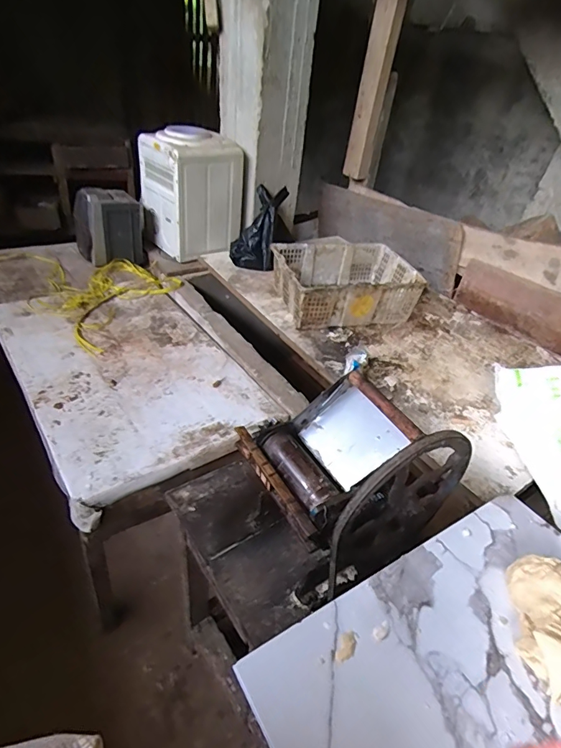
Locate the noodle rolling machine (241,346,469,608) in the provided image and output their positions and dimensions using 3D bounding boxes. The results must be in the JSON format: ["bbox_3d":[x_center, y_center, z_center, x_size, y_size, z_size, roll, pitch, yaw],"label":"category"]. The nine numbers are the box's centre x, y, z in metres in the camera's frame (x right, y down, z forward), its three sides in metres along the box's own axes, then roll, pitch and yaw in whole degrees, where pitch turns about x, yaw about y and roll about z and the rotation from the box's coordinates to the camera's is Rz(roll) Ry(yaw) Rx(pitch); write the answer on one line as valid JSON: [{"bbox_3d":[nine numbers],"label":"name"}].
[{"bbox_3d":[0.112,0.183,0.749,0.288,0.348,0.247,-15,43,-27],"label":"noodle rolling machine"}]

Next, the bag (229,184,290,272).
[{"bbox_3d":[-0.082,-0.583,1.718,0.175,0.104,0.343,16,81,14],"label":"bag"}]

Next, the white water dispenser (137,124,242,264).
[{"bbox_3d":[-0.350,-0.731,1.732,0.342,0.402,0.299,-15,43,-26],"label":"white water dispenser"}]

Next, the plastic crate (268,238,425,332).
[{"bbox_3d":[0.226,-0.326,1.557,0.465,0.170,0.344,-4,39,-15],"label":"plastic crate"}]

